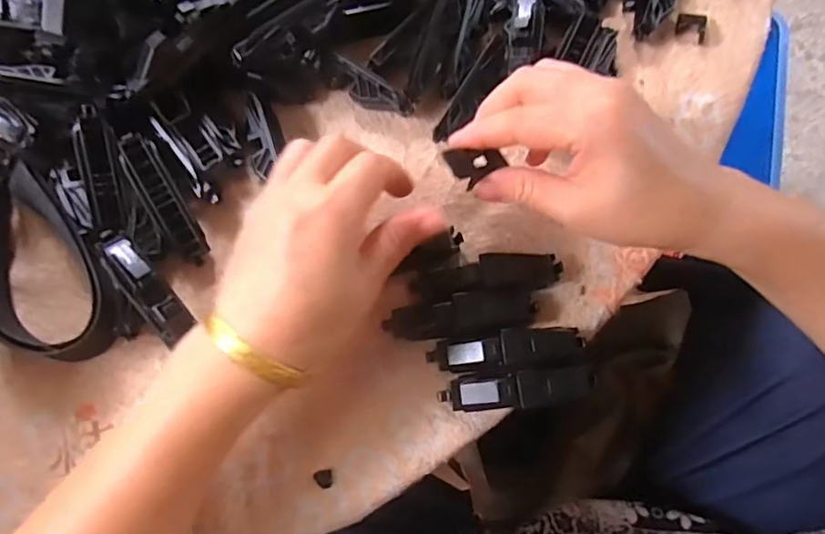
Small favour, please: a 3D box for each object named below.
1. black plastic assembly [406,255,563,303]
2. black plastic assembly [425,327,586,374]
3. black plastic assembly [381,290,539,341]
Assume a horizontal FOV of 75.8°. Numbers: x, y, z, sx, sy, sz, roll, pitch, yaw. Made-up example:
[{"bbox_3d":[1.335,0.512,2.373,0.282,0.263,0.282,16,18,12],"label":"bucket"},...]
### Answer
[{"bbox_3d":[0.041,0.006,0.290,0.081,0.021,0.020,-7,74,-3],"label":"black plastic assembly"},{"bbox_3d":[0.050,0.044,0.280,0.081,0.020,0.019,-6,74,-3],"label":"black plastic assembly"},{"bbox_3d":[0.026,0.027,0.284,0.081,0.019,0.021,-6,74,-3],"label":"black plastic assembly"}]

